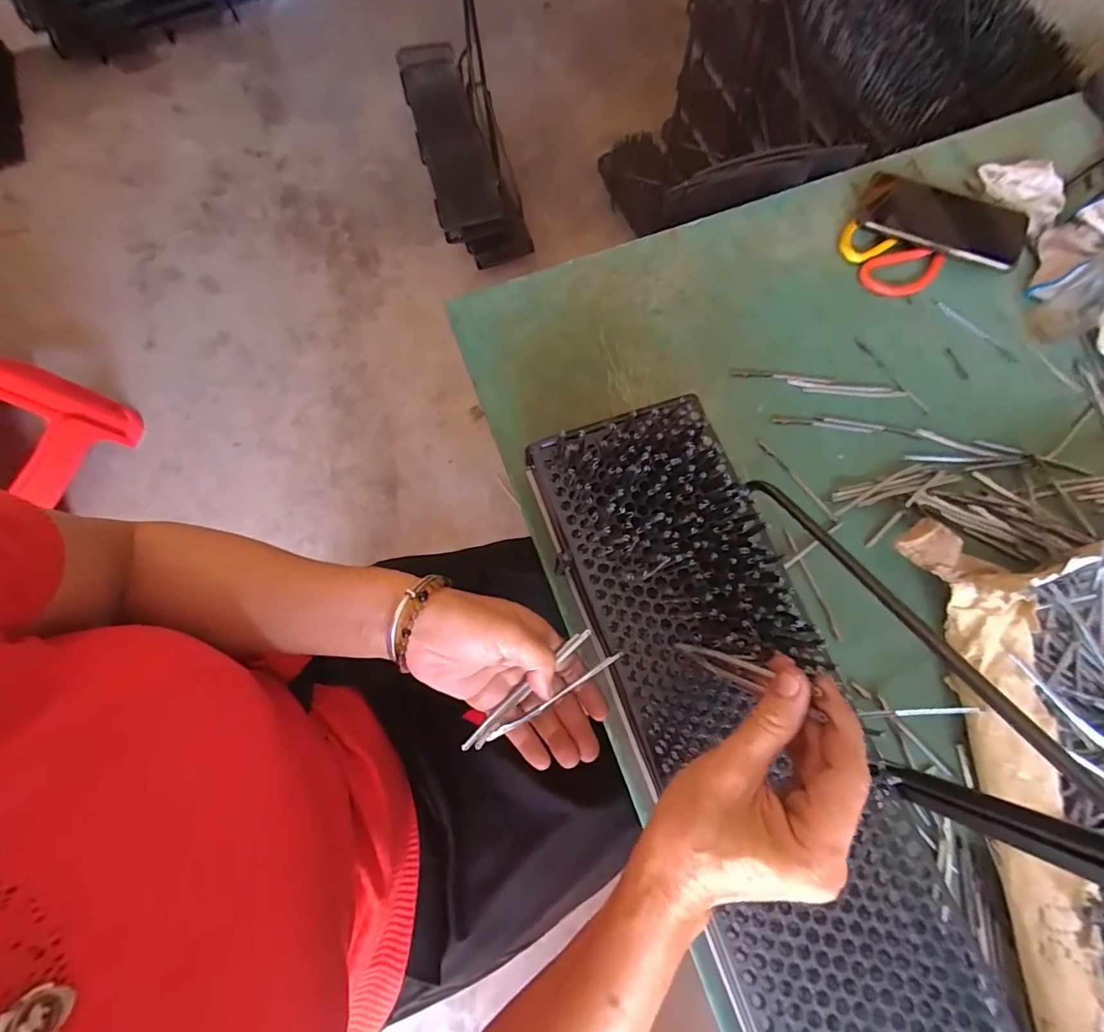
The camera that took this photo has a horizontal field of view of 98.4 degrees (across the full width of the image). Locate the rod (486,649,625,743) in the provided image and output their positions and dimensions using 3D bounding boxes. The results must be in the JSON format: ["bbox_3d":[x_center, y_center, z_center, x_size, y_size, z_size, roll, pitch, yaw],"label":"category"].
[{"bbox_3d":[0.003,0.120,0.318,0.105,0.005,0.004,-30,76,-8],"label":"rod"}]

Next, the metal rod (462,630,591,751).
[{"bbox_3d":[-0.015,0.115,0.316,0.111,0.004,0.010,-41,77,-11],"label":"metal rod"}]

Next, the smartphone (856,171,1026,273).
[{"bbox_3d":[0.419,-0.317,0.512,0.161,0.005,0.066,26,88,12],"label":"smartphone"}]

